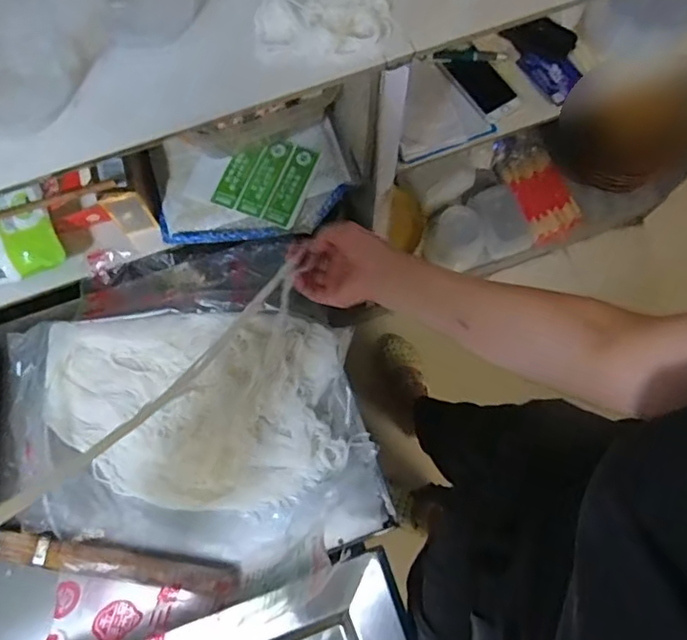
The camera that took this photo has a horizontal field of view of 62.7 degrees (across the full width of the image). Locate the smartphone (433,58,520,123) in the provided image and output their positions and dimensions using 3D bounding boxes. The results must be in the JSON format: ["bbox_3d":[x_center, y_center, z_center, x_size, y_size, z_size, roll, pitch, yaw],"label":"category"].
[{"bbox_3d":[0.197,-0.341,0.811,0.067,0.012,0.125,-41,85,-17],"label":"smartphone"}]

